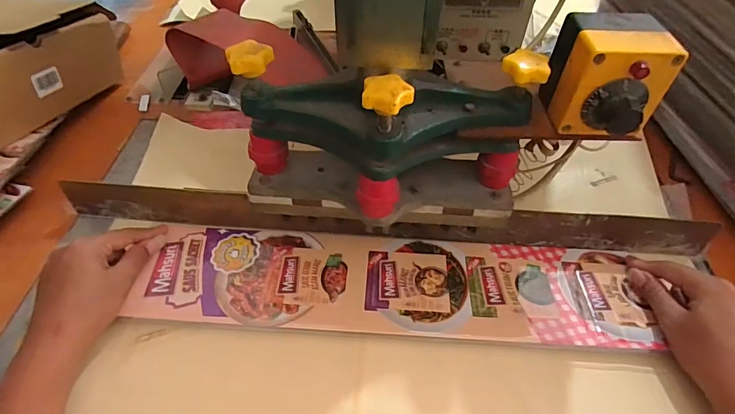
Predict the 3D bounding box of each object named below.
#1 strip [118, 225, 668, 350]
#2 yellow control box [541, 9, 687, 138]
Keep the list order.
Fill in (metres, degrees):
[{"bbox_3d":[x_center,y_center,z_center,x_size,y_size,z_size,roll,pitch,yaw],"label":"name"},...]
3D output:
[{"bbox_3d":[0.023,0.081,0.452,0.512,0.005,0.122,3,45,2],"label":"strip"},{"bbox_3d":[0.190,-0.101,0.337,0.079,0.077,0.077,-2,50,-2],"label":"yellow control box"}]

